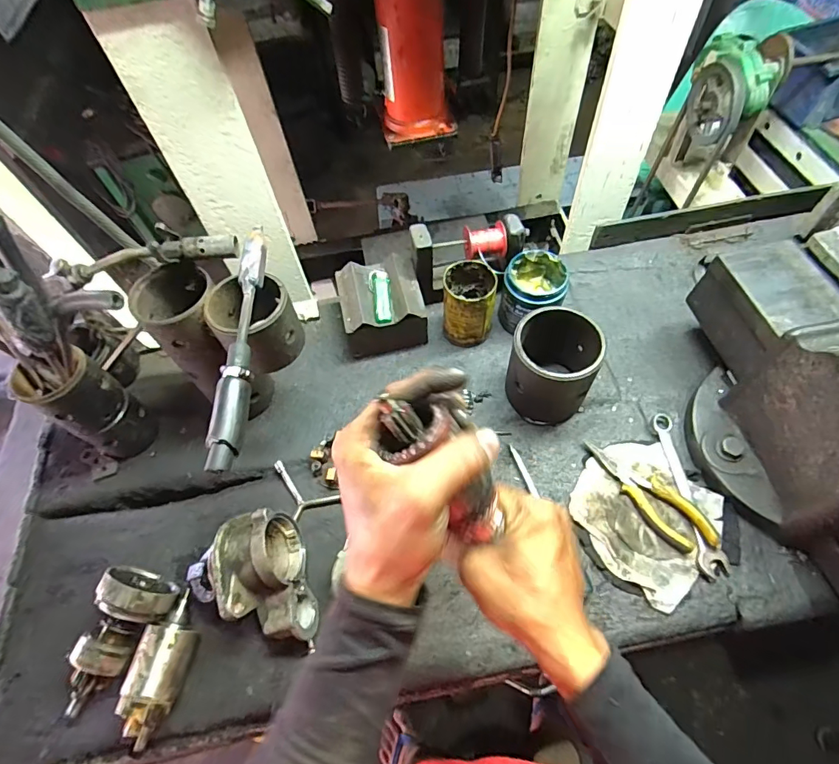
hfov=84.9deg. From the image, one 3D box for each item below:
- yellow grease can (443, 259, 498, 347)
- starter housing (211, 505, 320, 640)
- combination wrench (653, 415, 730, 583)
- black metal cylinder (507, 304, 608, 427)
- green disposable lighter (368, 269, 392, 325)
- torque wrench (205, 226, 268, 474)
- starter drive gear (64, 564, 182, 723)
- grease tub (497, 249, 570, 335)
[{"bbox_3d":[0.074,-0.114,0.682,0.071,0.116,0.075,-2,59,3],"label":"yellow grease can"},{"bbox_3d":[-0.180,0.217,0.529,0.088,0.099,0.142,-20,60,-7],"label":"starter housing"},{"bbox_3d":[0.336,0.133,0.572,0.034,0.010,0.208,-3,59,3],"label":"combination wrench"},{"bbox_3d":[0.179,-0.026,0.617,0.104,0.123,0.121,16,61,13],"label":"black metal cylinder"},{"bbox_3d":[-0.056,-0.125,0.666,0.029,0.018,0.087,-9,59,-1],"label":"green disposable lighter"},{"bbox_3d":[-0.173,-0.044,0.451,0.027,0.032,0.264,-2,59,3],"label":"torque wrench"},{"bbox_3d":[-0.337,0.283,0.497,0.080,0.070,0.150,12,61,11],"label":"starter drive gear"},{"bbox_3d":[0.169,-0.132,0.688,0.088,0.092,0.096,-2,59,3],"label":"grease tub"}]

